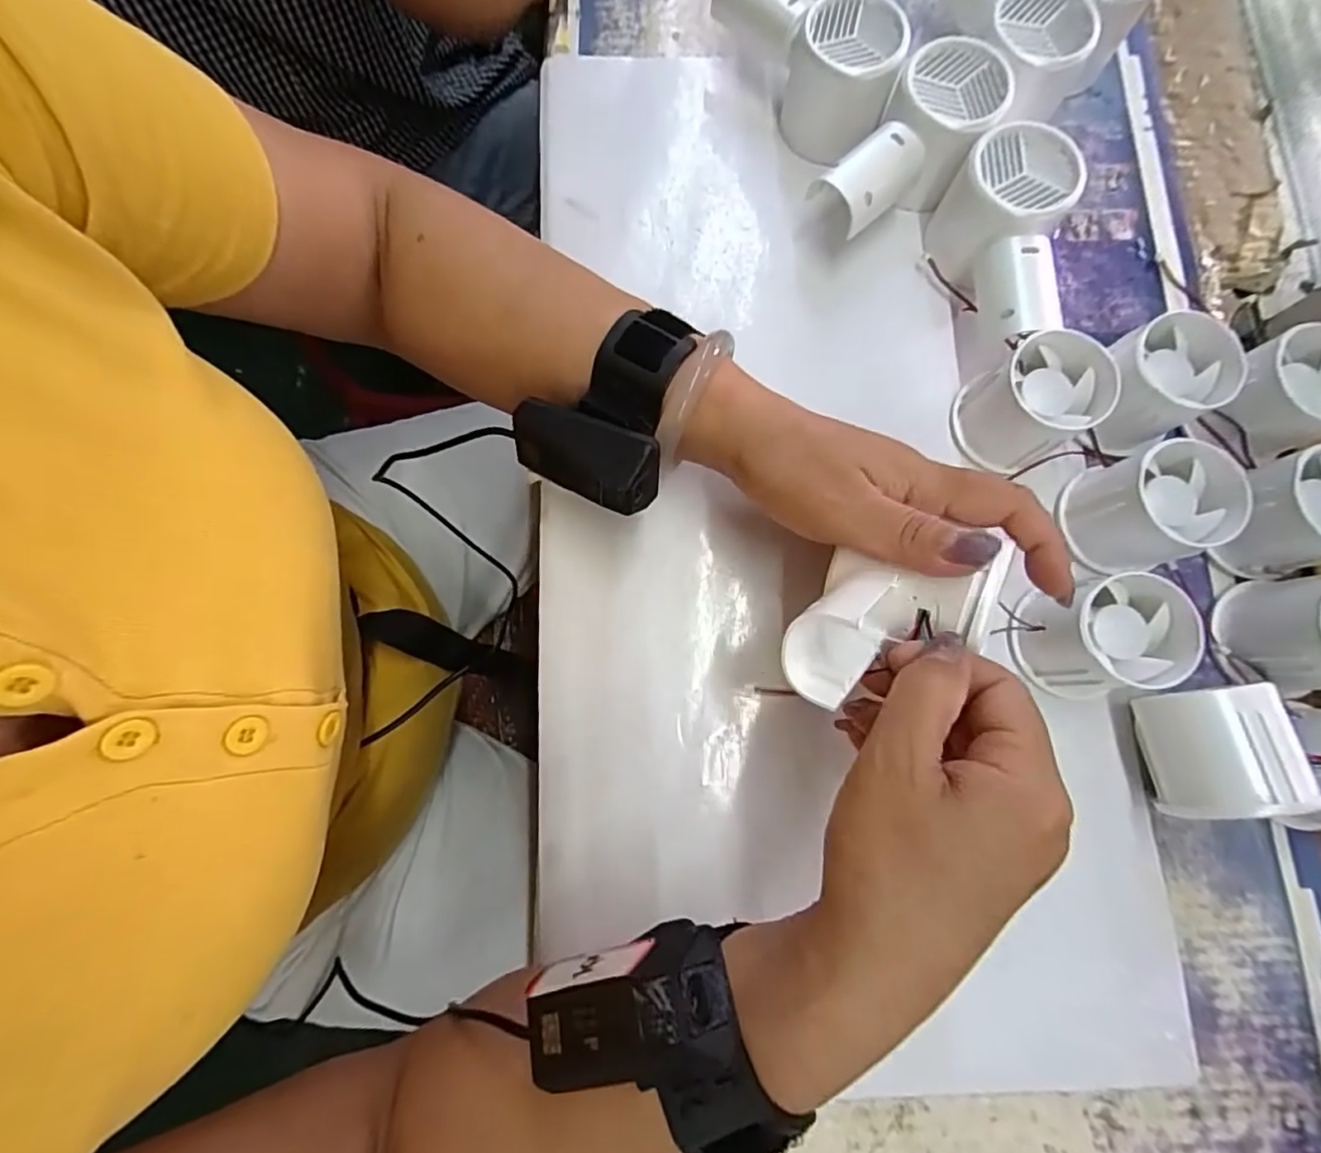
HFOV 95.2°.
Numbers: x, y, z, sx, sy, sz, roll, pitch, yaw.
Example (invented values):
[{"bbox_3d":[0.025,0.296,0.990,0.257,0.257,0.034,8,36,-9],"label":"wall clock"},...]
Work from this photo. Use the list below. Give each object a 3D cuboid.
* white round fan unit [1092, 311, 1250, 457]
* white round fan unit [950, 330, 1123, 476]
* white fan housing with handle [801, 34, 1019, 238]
[{"bbox_3d":[0.245,-0.096,0.300,0.054,0.042,0.050,0,79,0],"label":"white round fan unit"},{"bbox_3d":[0.184,-0.087,0.305,0.058,0.049,0.054,-33,81,-6],"label":"white round fan unit"},{"bbox_3d":[0.133,-0.224,0.326,0.052,0.052,0.107,39,82,7],"label":"white fan housing with handle"}]

